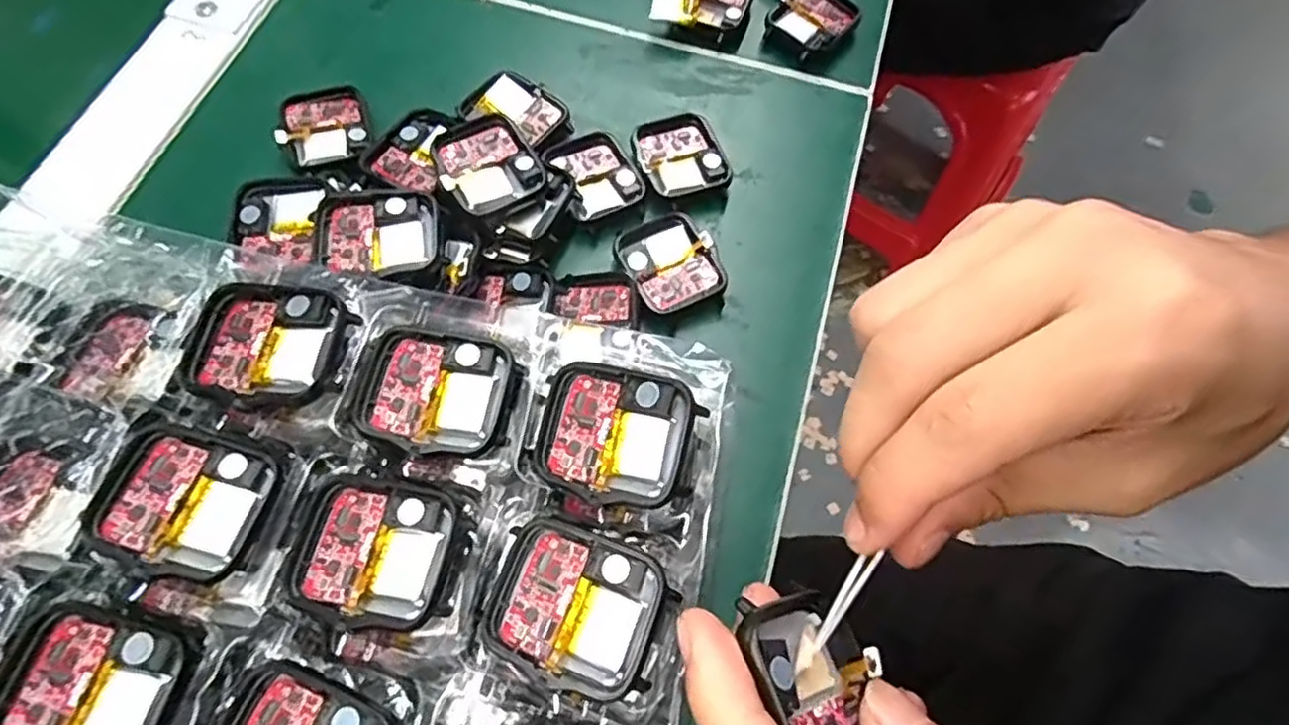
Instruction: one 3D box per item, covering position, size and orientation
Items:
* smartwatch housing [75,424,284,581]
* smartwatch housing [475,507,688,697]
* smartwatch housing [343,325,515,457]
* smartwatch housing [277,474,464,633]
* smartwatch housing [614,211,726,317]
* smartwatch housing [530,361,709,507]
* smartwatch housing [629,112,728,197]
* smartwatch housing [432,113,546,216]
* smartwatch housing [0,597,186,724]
[{"bbox_3d":[-0.129,0.037,0.187,0.042,0.006,0.037,17,67,6],"label":"smartwatch housing"},{"bbox_3d":[-0.018,0.063,0.176,0.045,0.007,0.037,21,69,6],"label":"smartwatch housing"},{"bbox_3d":[-0.064,0.008,0.204,0.044,0.005,0.036,10,66,3],"label":"smartwatch housing"},{"bbox_3d":[-0.074,0.051,0.184,0.045,0.005,0.037,14,67,4],"label":"smartwatch housing"},{"bbox_3d":[0.011,-0.041,0.281,0.036,0.012,0.043,-28,70,-13],"label":"smartwatch housing"},{"bbox_3d":[-0.009,0.020,0.193,0.045,0.014,0.037,15,67,5],"label":"smartwatch housing"},{"bbox_3d":[0.015,-0.091,0.303,0.037,0.012,0.043,-22,69,-11],"label":"smartwatch housing"},{"bbox_3d":[-0.063,-0.080,0.270,0.037,0.005,0.040,-32,80,-15],"label":"smartwatch housing"},{"bbox_3d":[-0.141,0.082,0.170,0.044,0.006,0.036,18,67,6],"label":"smartwatch housing"}]

